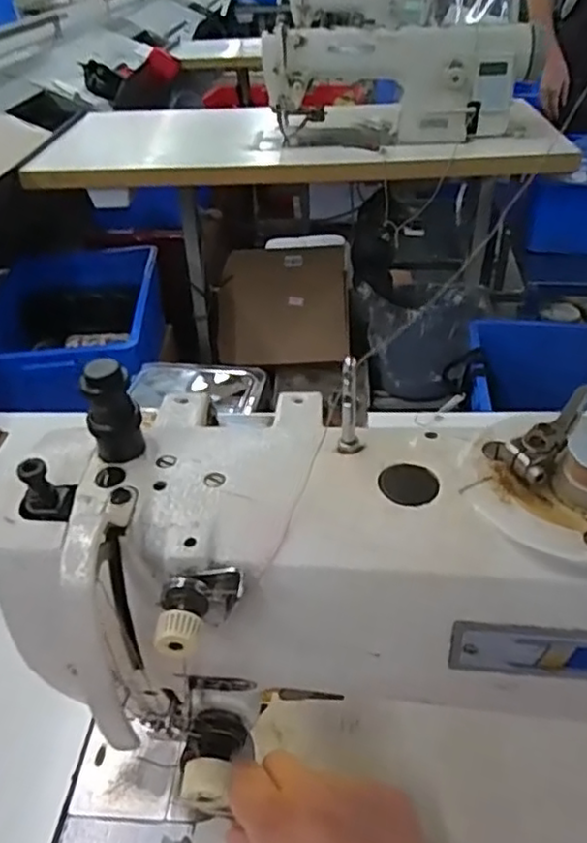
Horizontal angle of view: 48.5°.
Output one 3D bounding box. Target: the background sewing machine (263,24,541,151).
[{"bbox_3d":[0.224,-0.741,1.440,0.536,0.231,0.176,4,38,8],"label":"background sewing machine"}]

